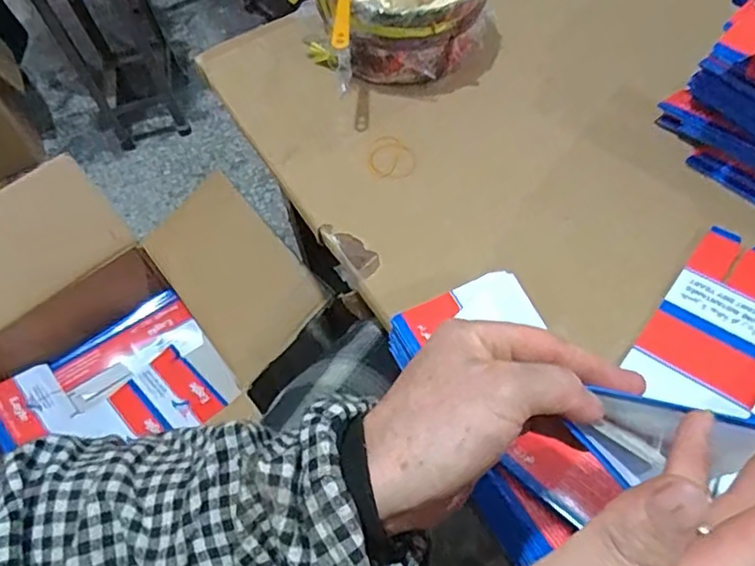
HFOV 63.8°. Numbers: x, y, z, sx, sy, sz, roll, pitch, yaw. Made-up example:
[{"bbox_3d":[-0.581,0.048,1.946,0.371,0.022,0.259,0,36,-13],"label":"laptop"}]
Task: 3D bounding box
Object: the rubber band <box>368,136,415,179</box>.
[{"bbox_3d":[0.014,-0.126,0.594,0.046,0.004,0.058,-6,53,1],"label":"rubber band"}]

